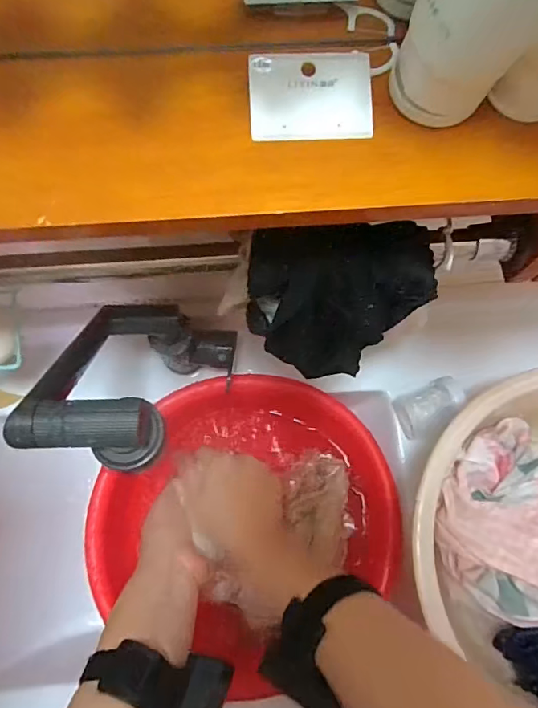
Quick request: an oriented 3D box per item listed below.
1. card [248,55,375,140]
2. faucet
[{"bbox_3d":[0.019,-0.115,0.215,0.054,0.009,0.038,-1,75,-2],"label":"card"},{"bbox_3d":[-0.094,0.002,0.405,0.099,0.303,0.067,12,105,2],"label":"faucet"}]

